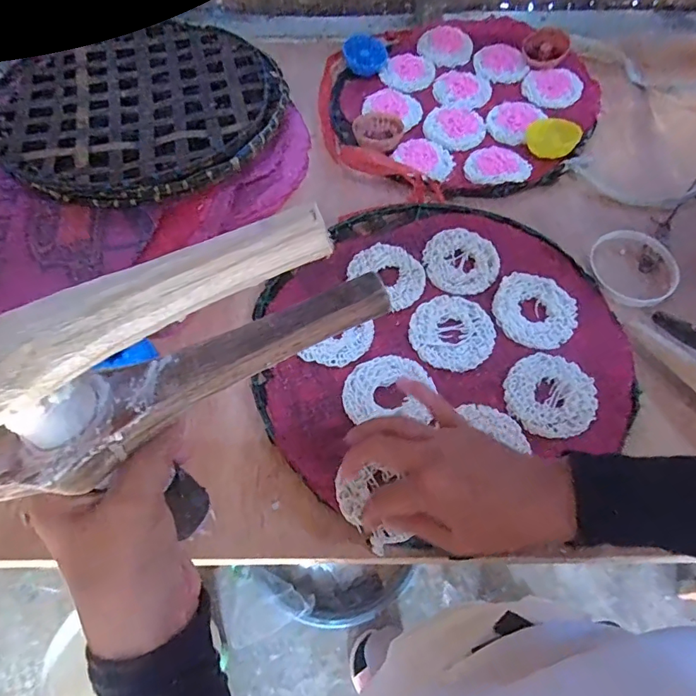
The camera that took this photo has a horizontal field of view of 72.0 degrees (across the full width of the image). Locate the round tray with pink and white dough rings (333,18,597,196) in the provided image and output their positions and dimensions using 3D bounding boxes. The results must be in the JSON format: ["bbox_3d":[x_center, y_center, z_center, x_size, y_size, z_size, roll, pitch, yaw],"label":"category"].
[{"bbox_3d":[0.153,-0.342,0.632,0.328,0.037,0.335,1,61,-2],"label":"round tray with pink and white dough rings"}]

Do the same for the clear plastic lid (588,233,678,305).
[{"bbox_3d":[0.301,-0.088,0.507,0.095,0.010,0.092,-39,69,-21],"label":"clear plastic lid"}]

